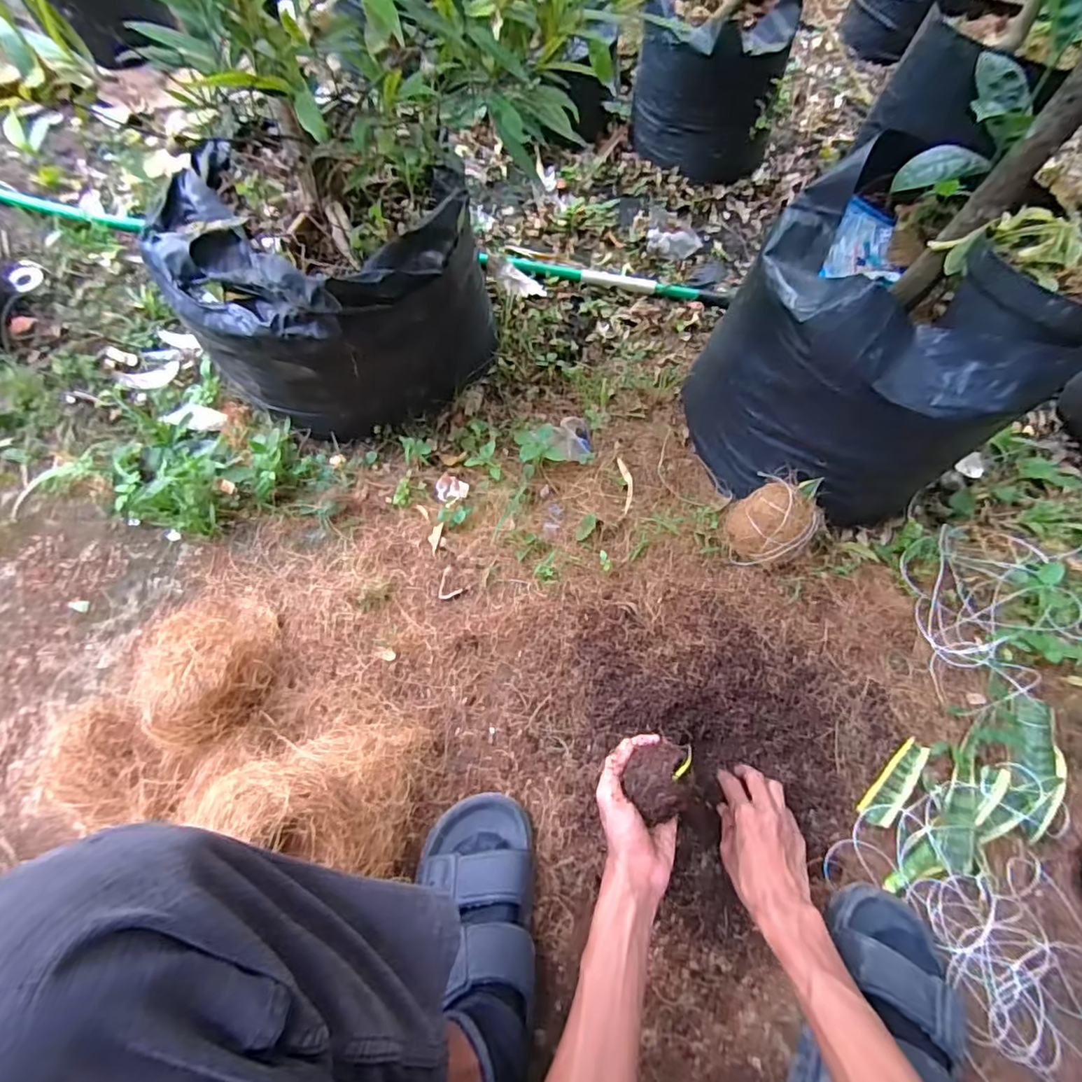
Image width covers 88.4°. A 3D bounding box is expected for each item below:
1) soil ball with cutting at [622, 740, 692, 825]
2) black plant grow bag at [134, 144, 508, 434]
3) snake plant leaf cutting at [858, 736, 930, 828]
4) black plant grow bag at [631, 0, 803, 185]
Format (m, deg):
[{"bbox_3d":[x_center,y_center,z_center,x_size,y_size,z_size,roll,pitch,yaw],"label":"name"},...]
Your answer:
[{"bbox_3d":[0.096,0.193,0.449,0.049,0.050,0.057,2,62,0],"label":"soil ball with cutting"},{"bbox_3d":[-0.274,-0.318,0.724,0.341,0.257,0.308,27,65,13],"label":"black plant grow bag"},{"bbox_3d":[0.377,0.256,0.588,0.104,0.006,0.030,-38,54,-20],"label":"snake plant leaf cutting"},{"bbox_3d":[0.314,-0.846,1.029,0.261,0.239,0.219,13,63,6],"label":"black plant grow bag"}]

